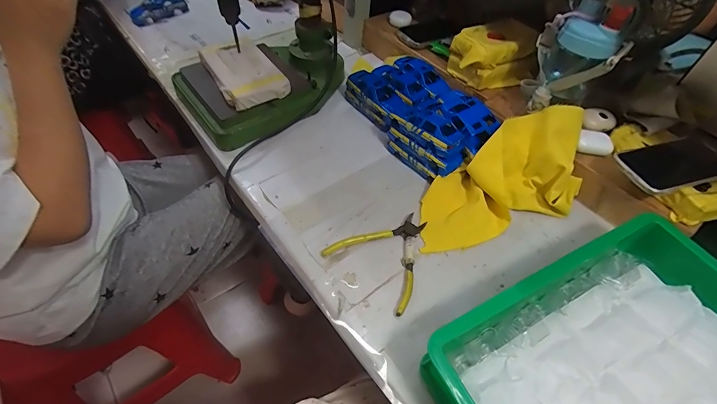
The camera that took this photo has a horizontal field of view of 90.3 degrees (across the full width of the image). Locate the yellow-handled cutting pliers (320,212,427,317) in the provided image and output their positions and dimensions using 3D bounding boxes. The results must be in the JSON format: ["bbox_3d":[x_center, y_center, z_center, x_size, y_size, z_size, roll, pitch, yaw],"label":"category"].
[{"bbox_3d":[0.042,0.063,0.491,0.129,0.009,0.134,34,56,20],"label":"yellow-handled cutting pliers"}]

